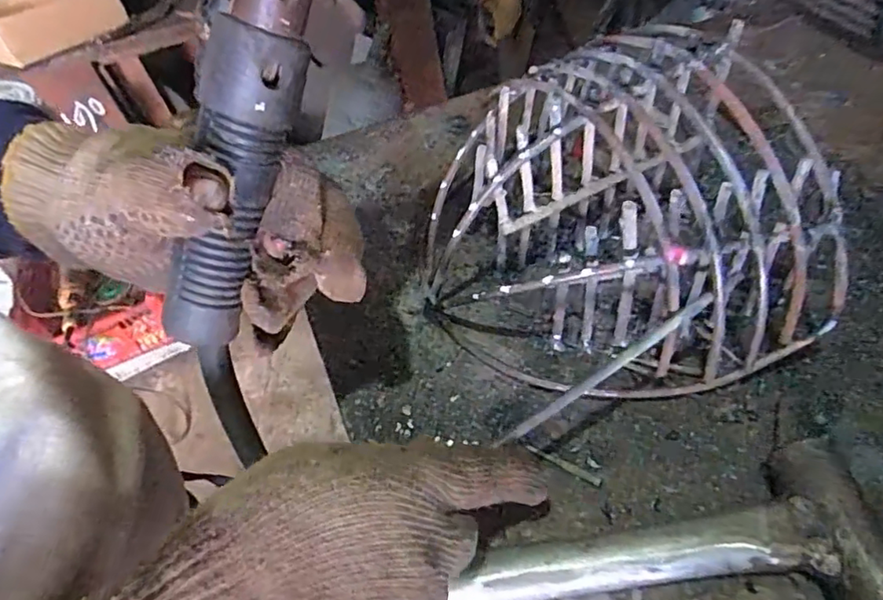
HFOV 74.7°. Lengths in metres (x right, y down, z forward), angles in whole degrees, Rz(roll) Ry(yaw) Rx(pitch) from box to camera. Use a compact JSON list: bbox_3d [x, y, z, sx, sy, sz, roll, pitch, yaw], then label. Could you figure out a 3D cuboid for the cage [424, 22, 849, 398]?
[{"bbox_3d":[0.081,-0.044,0.312,0.175,0.116,0.185,-5,49,6],"label":"cage"}]

